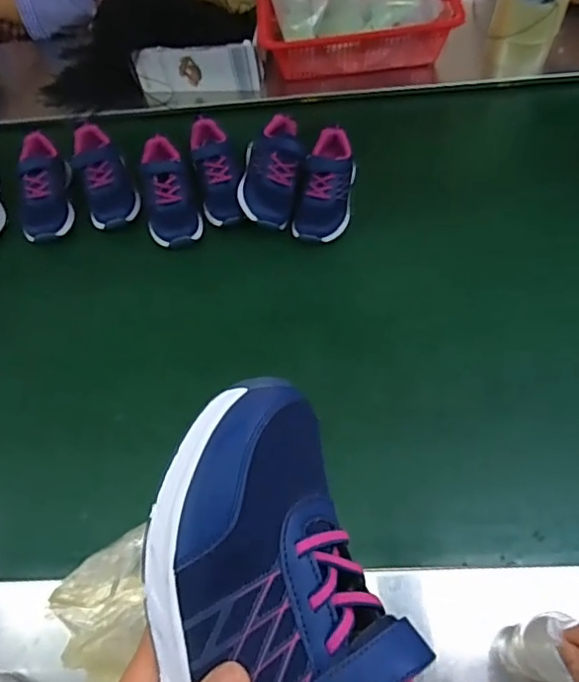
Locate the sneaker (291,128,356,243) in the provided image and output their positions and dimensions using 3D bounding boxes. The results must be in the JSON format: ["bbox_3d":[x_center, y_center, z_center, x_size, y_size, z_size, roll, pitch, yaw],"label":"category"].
[{"bbox_3d":[0.060,-0.243,0.839,0.076,0.086,0.180,11,62,9],"label":"sneaker"}]

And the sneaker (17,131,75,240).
[{"bbox_3d":[-0.393,-0.251,0.889,0.082,0.071,0.184,-9,73,-2],"label":"sneaker"}]

